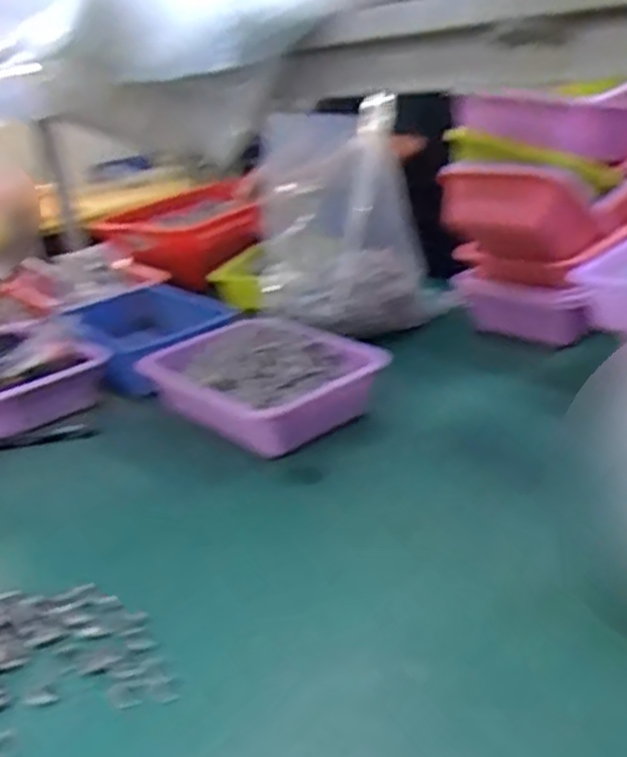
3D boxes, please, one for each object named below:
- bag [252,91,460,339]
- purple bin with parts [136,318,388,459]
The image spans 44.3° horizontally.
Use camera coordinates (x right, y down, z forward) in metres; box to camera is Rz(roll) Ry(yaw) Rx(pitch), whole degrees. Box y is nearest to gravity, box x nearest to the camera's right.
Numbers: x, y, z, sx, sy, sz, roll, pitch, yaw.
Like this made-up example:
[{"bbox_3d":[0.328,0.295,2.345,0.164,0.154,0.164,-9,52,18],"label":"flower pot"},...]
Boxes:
[{"bbox_3d":[0.057,-0.252,1.254,0.311,0.341,0.133,-7,24,3],"label":"bag"},{"bbox_3d":[-0.068,-0.005,1.065,0.228,0.089,0.295,-20,26,-34],"label":"purple bin with parts"}]

